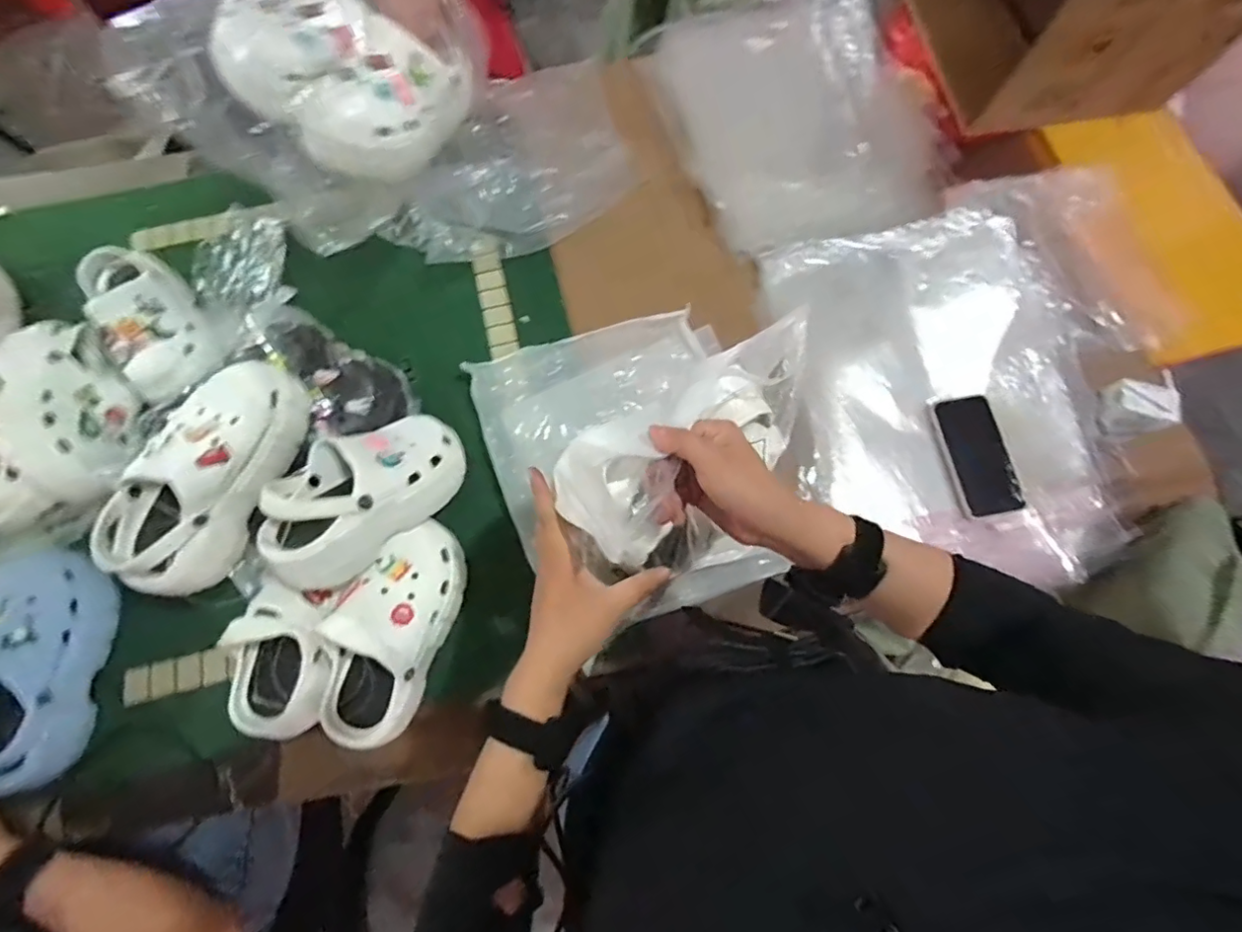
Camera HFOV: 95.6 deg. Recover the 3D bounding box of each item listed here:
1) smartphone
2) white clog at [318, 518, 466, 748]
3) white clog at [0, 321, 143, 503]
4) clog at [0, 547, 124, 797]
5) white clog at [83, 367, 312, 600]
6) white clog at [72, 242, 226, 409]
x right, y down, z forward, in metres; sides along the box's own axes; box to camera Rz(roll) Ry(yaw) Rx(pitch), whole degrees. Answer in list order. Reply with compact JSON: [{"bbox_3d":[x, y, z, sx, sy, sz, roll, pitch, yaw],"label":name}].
[{"bbox_3d":[0.459,-0.014,0.726,0.078,0.007,0.155,-14,79,4],"label":"smartphone"},{"bbox_3d":[-0.259,0.177,0.619,0.108,0.102,0.248,16,73,5],"label":"white clog"},{"bbox_3d":[-0.710,-0.068,0.728,0.124,0.097,0.239,-32,75,-10],"label":"white clog"},{"bbox_3d":[-0.665,0.224,0.646,0.104,0.100,0.247,8,73,2],"label":"clog"},{"bbox_3d":[-0.441,0.006,0.604,0.128,0.091,0.257,17,73,5],"label":"white clog"},{"bbox_3d":[-0.633,-0.195,0.765,0.107,0.105,0.228,-35,76,-11],"label":"white clog"}]

